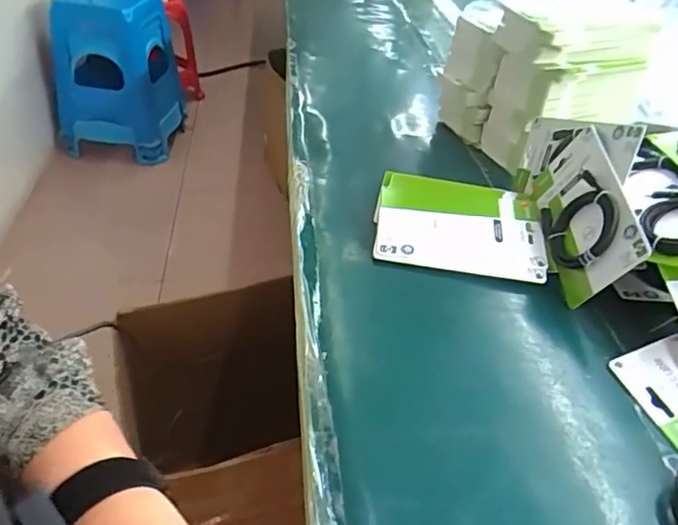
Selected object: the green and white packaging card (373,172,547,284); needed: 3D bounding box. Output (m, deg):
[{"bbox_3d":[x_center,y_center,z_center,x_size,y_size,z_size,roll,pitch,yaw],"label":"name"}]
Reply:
[{"bbox_3d":[0.137,-0.052,0.650,0.184,0.035,0.174,8,38,4],"label":"green and white packaging card"}]

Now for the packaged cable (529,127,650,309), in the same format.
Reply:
[{"bbox_3d":[0.253,-0.051,0.586,0.018,0.103,0.182,17,49,-25],"label":"packaged cable"}]

